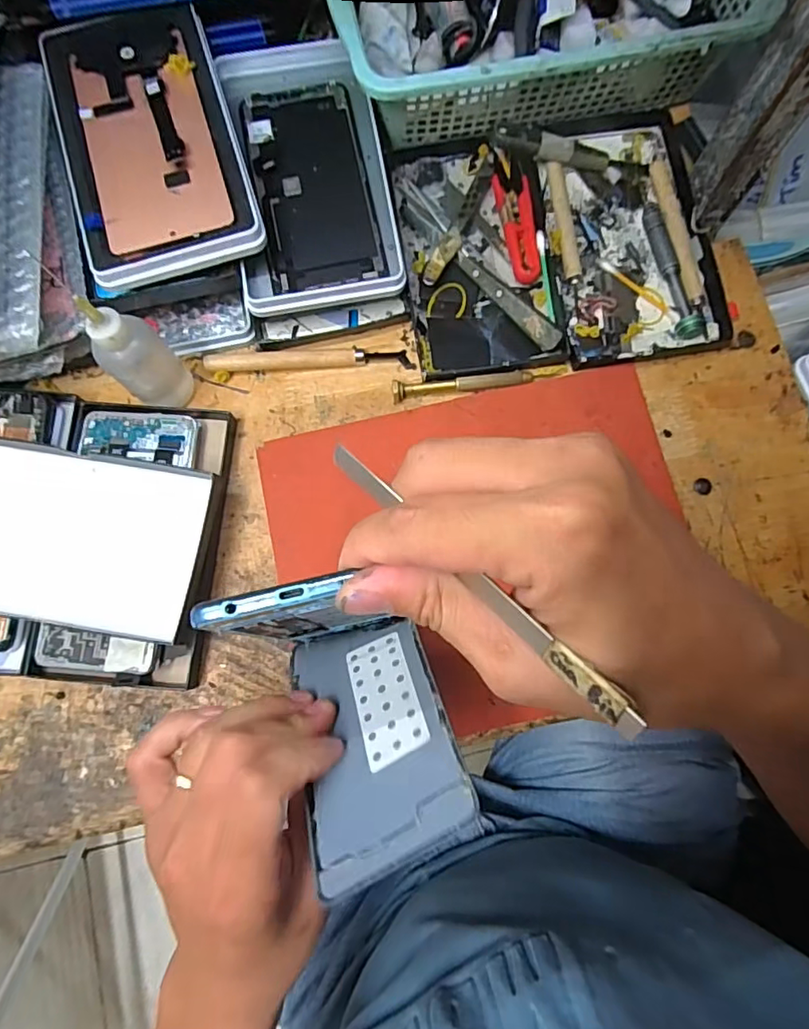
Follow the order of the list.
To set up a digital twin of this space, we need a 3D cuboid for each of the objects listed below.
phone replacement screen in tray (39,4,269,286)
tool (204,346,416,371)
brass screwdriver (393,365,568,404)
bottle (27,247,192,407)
[{"bbox_3d":[-0.154,-0.225,0.334,0.100,0.013,0.172,-17,79,-5],"label":"phone replacement screen in tray"},{"bbox_3d":[-0.063,-0.103,0.367,0.135,0.008,0.014,-2,81,-1],"label":"tool"},{"bbox_3d":[0.049,-0.087,0.362,0.114,0.007,0.011,-6,81,-2],"label":"brass screwdriver"},{"bbox_3d":[-0.156,-0.093,0.310,0.033,0.102,0.029,-32,82,-5],"label":"bottle"}]

